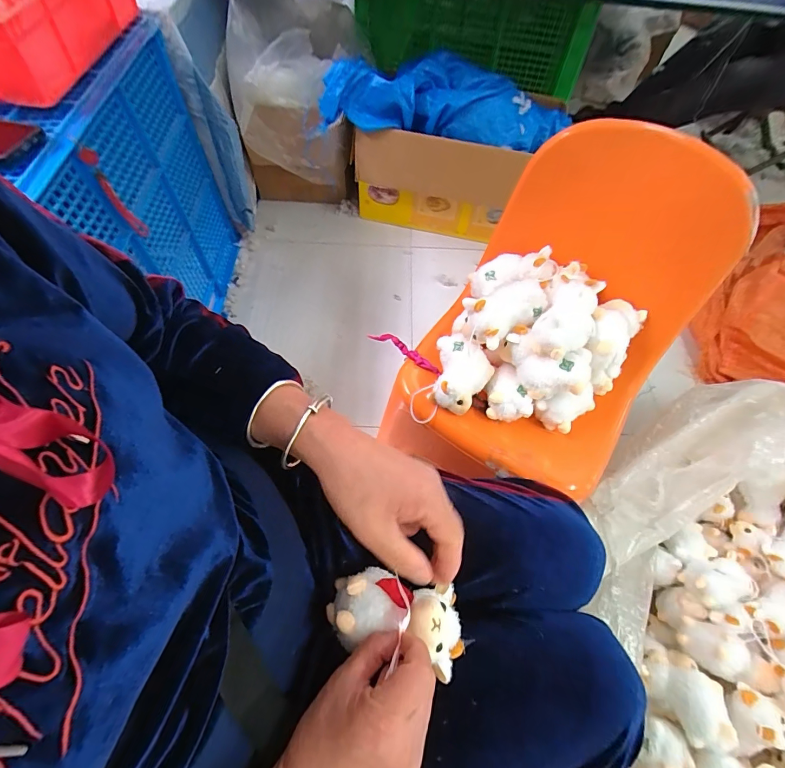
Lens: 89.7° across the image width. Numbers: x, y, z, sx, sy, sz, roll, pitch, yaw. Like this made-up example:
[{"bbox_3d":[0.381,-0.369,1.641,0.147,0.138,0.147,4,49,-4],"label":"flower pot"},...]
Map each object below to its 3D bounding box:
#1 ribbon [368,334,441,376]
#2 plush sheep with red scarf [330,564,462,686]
[{"bbox_3d":[0.020,-0.052,0.626,0.132,0.015,0.020,33,64,16],"label":"ribbon"},{"bbox_3d":[-0.001,0.203,0.346,0.121,0.059,0.063,10,60,12],"label":"plush sheep with red scarf"}]

